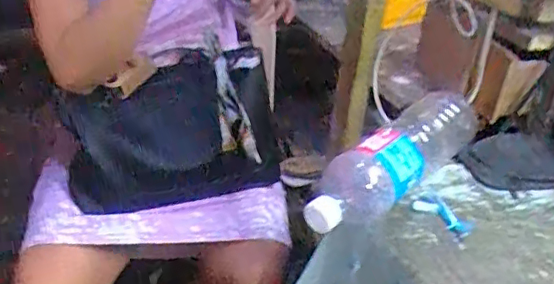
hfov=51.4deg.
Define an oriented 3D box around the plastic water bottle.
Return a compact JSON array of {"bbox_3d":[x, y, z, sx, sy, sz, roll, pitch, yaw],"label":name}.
[{"bbox_3d":[0.133,0.020,0.635,0.070,0.073,0.281,25,36,32],"label":"plastic water bottle"}]

